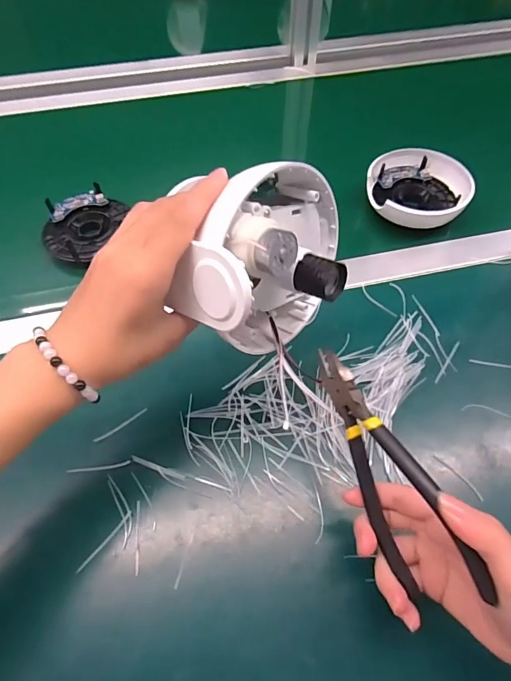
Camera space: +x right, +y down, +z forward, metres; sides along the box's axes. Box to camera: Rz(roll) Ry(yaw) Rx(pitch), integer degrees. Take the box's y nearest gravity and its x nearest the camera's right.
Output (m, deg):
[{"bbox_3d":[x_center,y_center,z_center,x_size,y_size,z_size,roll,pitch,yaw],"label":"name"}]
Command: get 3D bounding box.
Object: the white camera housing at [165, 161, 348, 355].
[{"bbox_3d":[0.016,-0.046,0.251,0.072,0.103,0.123,38,65,24],"label":"white camera housing"}]

